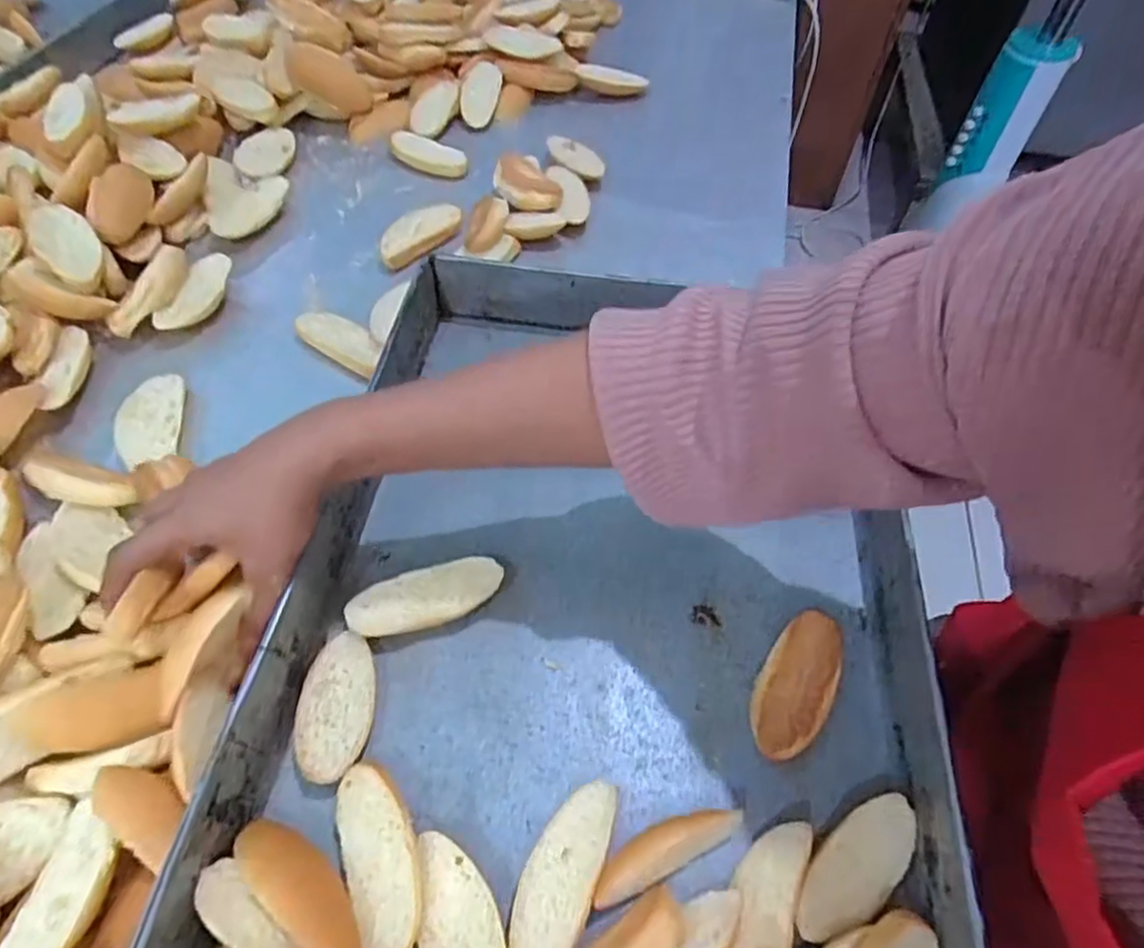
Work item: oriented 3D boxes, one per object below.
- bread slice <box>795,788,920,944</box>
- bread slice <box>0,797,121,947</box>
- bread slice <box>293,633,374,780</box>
[{"bbox_3d":[0.149,0.200,0.355,0.084,0.008,0.037,-32,62,-25],"label":"bread slice"},{"bbox_3d":[-0.243,0.204,0.327,0.038,0.009,0.085,2,57,10],"label":"bread slice"},{"bbox_3d":[-0.137,0.135,0.405,0.043,0.016,0.083,1,54,-1],"label":"bread slice"}]

